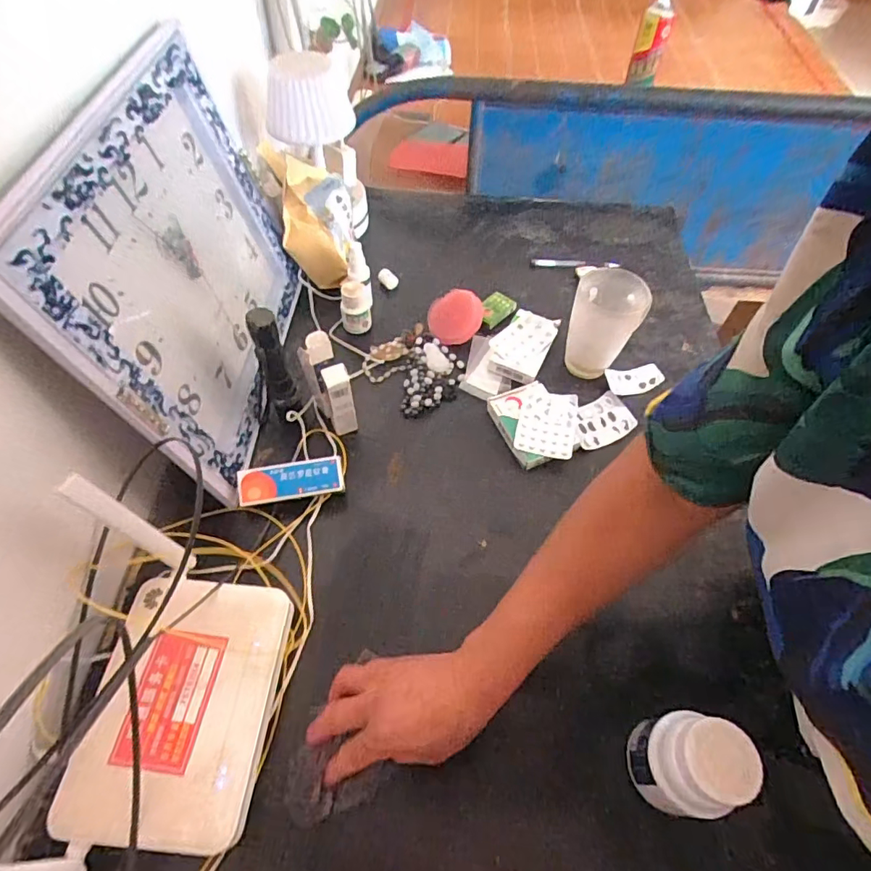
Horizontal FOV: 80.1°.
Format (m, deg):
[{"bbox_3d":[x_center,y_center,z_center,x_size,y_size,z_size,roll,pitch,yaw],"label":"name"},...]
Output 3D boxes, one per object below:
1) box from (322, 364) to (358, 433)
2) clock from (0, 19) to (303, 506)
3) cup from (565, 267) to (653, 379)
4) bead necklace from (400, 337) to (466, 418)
[{"bbox_3d":[-0.106,-0.038,0.583,0.026,0.097,0.028,-15,58,-11],"label":"box"},{"bbox_3d":[-0.243,-0.169,0.522,0.031,0.306,0.363,-4,56,10],"label":"clock"},{"bbox_3d":[0.202,-0.129,0.642,0.082,0.126,0.082,1,57,-1],"label":"cup"},{"bbox_3d":[-0.002,-0.075,0.658,0.066,0.020,0.117,10,57,5],"label":"bead necklace"}]

